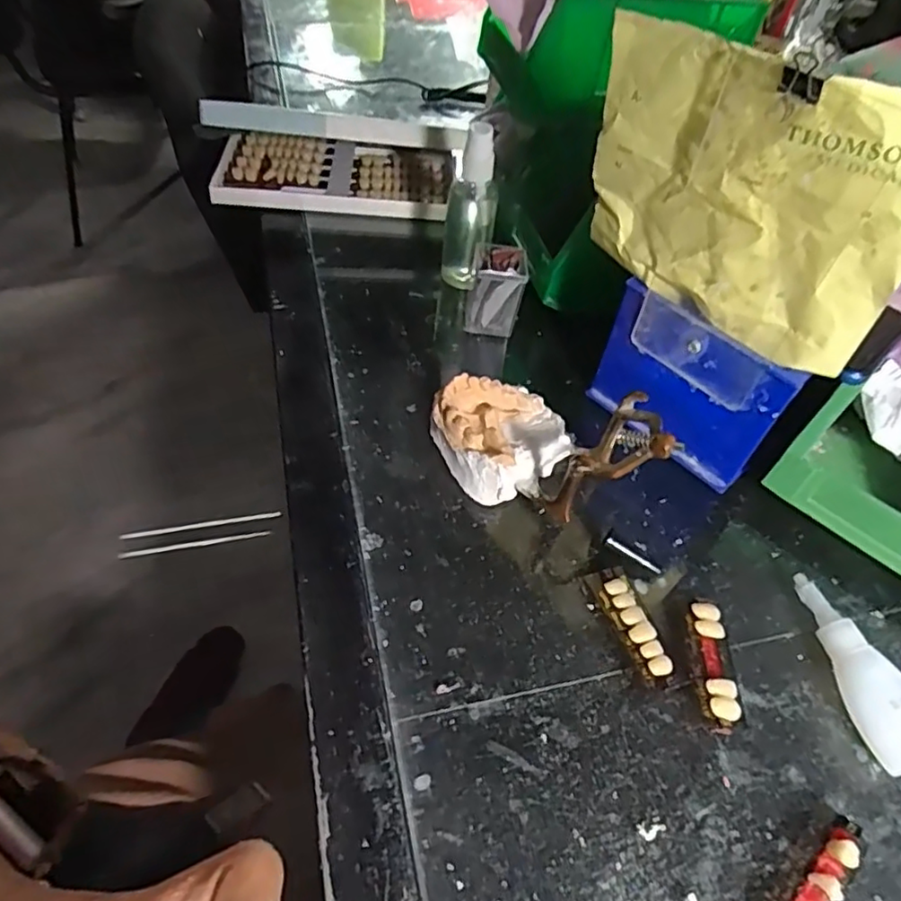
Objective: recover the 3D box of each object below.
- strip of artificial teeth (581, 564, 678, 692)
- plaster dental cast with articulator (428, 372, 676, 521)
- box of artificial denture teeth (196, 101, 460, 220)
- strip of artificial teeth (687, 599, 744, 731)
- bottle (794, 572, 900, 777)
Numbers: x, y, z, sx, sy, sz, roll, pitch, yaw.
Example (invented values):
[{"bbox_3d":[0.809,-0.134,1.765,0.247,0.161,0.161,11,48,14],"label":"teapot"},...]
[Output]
[{"bbox_3d":[0.087,0.082,0.291,0.020,0.009,0.060,-14,53,-18],"label":"strip of artificial teeth"},{"bbox_3d":[0.048,-0.008,0.329,0.123,0.061,0.075,34,54,21],"label":"plaster dental cast with articulator"},{"bbox_3d":[-0.098,-0.254,0.517,0.191,0.074,0.101,1,50,-6],"label":"box of artificial denture teeth"},{"bbox_3d":[0.120,0.097,0.281,0.016,0.012,0.058,7,49,0],"label":"strip of artificial teeth"},{"bbox_3d":[0.182,0.099,0.281,0.028,0.022,0.087,-12,52,-16],"label":"bottle"}]

